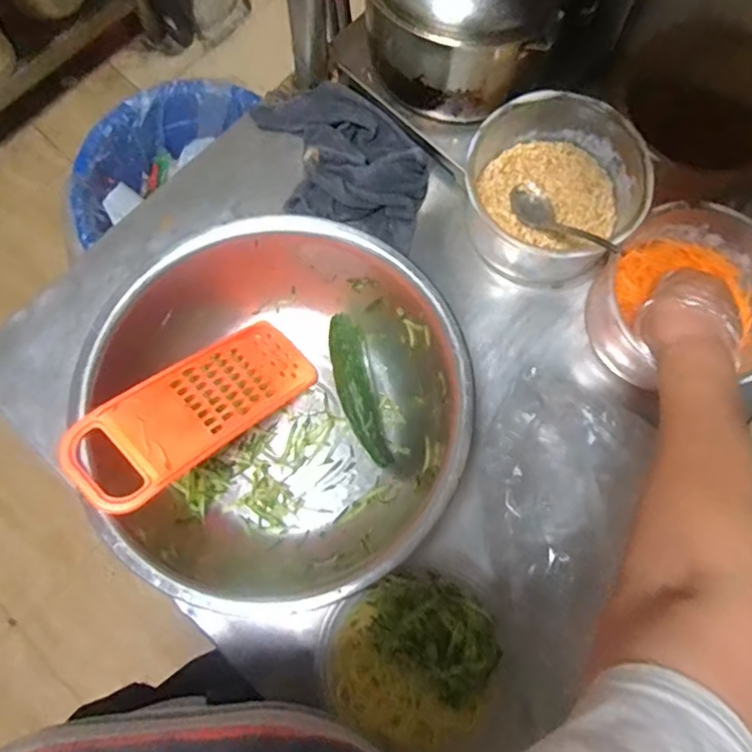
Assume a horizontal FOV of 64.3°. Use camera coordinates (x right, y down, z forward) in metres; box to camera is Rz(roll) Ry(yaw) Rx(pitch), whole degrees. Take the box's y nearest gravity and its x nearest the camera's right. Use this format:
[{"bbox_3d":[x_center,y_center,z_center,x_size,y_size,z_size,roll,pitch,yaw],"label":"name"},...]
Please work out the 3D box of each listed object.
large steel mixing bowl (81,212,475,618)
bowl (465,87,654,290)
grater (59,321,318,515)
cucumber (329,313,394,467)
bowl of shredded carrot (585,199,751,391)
[{"bbox_3d":[-0.074,0.027,0.560,0.289,0.121,0.317,0,76,1],"label":"large steel mixing bowl"},{"bbox_3d":[0.177,-0.187,0.610,0.168,0.091,0.159,0,76,1],"label":"bowl"},{"bbox_3d":[-0.158,0.028,0.545,0.087,0.031,0.235,45,50,10],"label":"grater"},{"bbox_3d":[-0.018,0.014,0.593,0.036,0.033,0.153,-12,76,-2],"label":"cucumber"},{"bbox_3d":[0.311,-0.073,0.595,0.169,0.086,0.179,0,76,1],"label":"bowl of shredded carrot"}]

